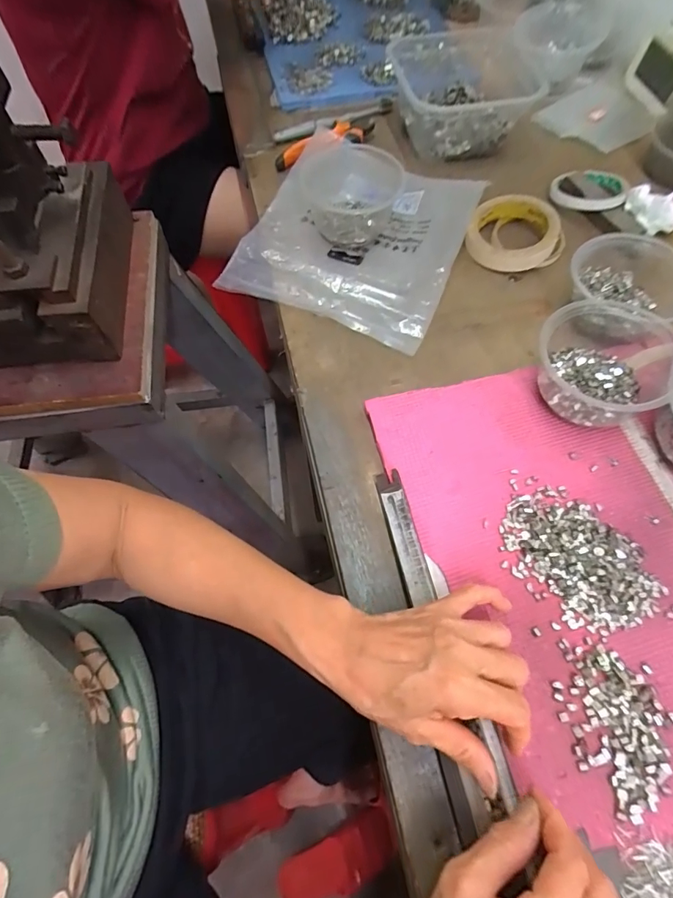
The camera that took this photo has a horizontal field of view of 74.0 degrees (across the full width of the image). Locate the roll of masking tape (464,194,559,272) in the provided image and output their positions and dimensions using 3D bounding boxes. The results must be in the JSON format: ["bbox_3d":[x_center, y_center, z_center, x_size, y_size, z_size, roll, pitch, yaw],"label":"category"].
[{"bbox_3d":[0.203,-0.250,0.512,0.093,0.032,0.091,-1,64,2],"label":"roll of masking tape"}]

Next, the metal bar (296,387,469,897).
[{"bbox_3d":[0.059,0.237,0.293,0.046,0.012,0.666,-12,64,-4],"label":"metal bar"}]

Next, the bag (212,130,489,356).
[{"bbox_3d":[0.023,-0.258,0.510,0.238,0.051,0.259,22,67,12],"label":"bag"}]

